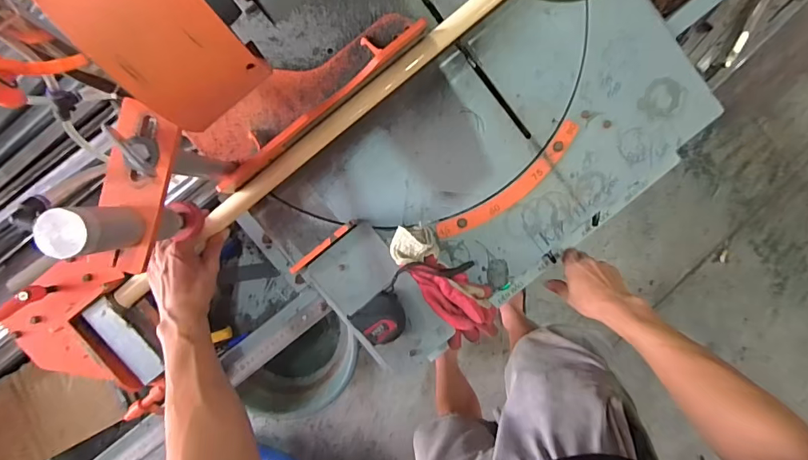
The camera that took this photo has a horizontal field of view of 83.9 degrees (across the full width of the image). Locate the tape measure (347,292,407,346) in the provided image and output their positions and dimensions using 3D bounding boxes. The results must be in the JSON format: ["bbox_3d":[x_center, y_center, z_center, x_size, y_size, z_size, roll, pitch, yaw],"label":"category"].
[{"bbox_3d":[-0.030,0.119,0.599,0.064,0.031,0.055,-40,94,1],"label":"tape measure"}]

